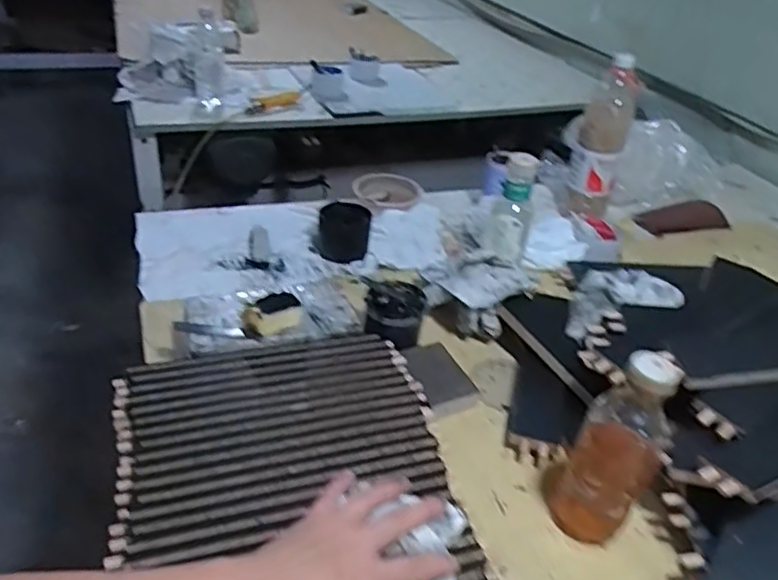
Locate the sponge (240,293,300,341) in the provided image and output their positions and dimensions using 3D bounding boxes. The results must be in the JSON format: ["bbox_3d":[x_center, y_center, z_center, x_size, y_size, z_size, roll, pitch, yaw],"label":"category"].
[{"bbox_3d":[-0.136,0.029,0.737,0.070,0.028,0.040,-15,40,-26],"label":"sponge"}]

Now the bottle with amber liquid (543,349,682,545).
[{"bbox_3d":[0.207,0.149,0.593,0.089,0.206,0.072,22,39,22],"label":"bottle with amber liquid"}]

